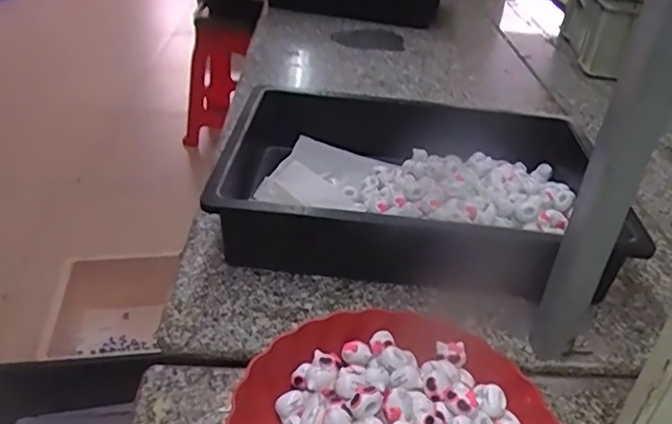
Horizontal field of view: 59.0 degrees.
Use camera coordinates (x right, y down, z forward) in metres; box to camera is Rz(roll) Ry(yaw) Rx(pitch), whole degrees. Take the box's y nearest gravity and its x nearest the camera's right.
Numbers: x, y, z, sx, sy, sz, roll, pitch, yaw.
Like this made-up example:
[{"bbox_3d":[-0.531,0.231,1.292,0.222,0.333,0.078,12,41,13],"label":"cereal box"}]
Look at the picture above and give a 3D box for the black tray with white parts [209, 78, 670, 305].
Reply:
[{"bbox_3d":[0.092,-0.033,0.738,0.439,0.098,0.307,6,34,1],"label":"black tray with white parts"}]

